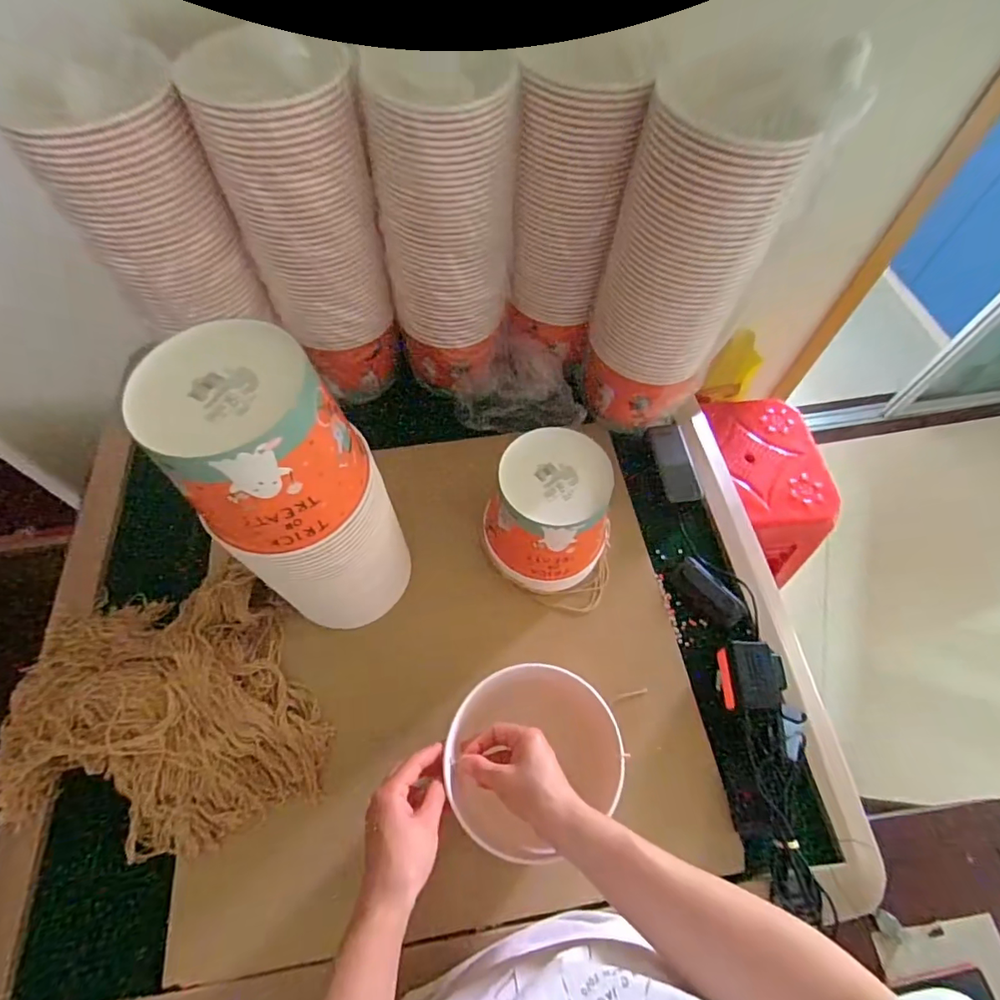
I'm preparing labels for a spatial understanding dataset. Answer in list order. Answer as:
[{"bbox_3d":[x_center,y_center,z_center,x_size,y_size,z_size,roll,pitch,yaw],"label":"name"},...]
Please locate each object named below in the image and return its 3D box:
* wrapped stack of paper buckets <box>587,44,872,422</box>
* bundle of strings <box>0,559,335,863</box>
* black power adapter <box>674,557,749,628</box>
[{"bbox_3d":[0.213,-0.271,0.633,0.144,0.415,0.160,-27,65,-15],"label":"wrapped stack of paper buckets"},{"bbox_3d":[-0.385,0.232,0.581,0.337,0.063,0.294,-13,62,-8],"label":"bundle of strings"},{"bbox_3d":[0.276,0.123,0.685,0.045,0.023,0.099,-29,65,-16],"label":"black power adapter"}]

